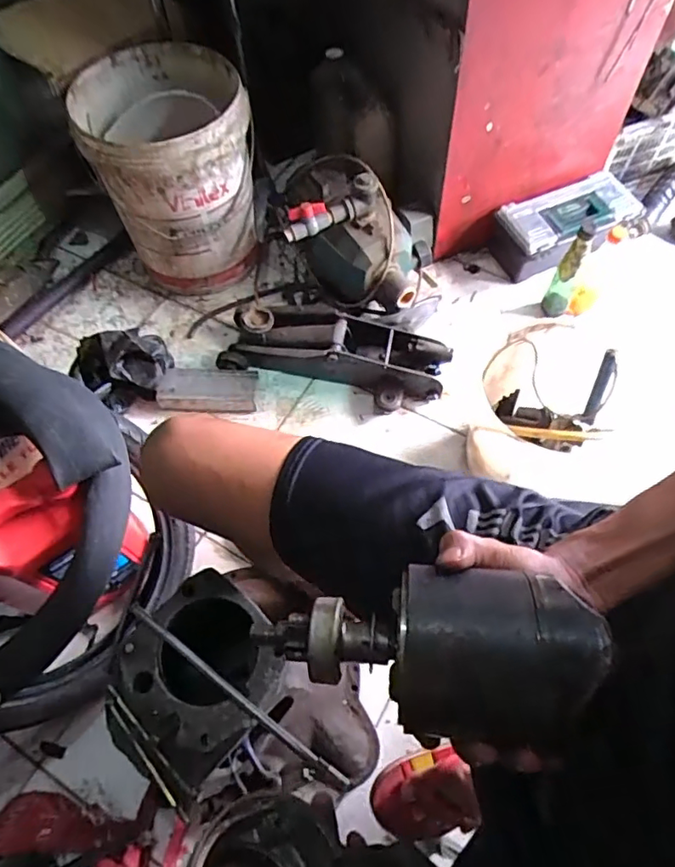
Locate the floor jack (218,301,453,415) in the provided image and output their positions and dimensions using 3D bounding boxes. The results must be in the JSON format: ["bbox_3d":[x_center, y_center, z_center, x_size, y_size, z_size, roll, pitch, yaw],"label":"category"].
[{"bbox_3d":[-0.006,-0.159,1.060,0.425,0.110,0.151,12,63,8],"label":"floor jack"}]

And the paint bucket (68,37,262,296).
[{"bbox_3d":[-0.310,-0.507,1.117,0.289,0.385,0.301,-1,62,2],"label":"paint bucket"}]

